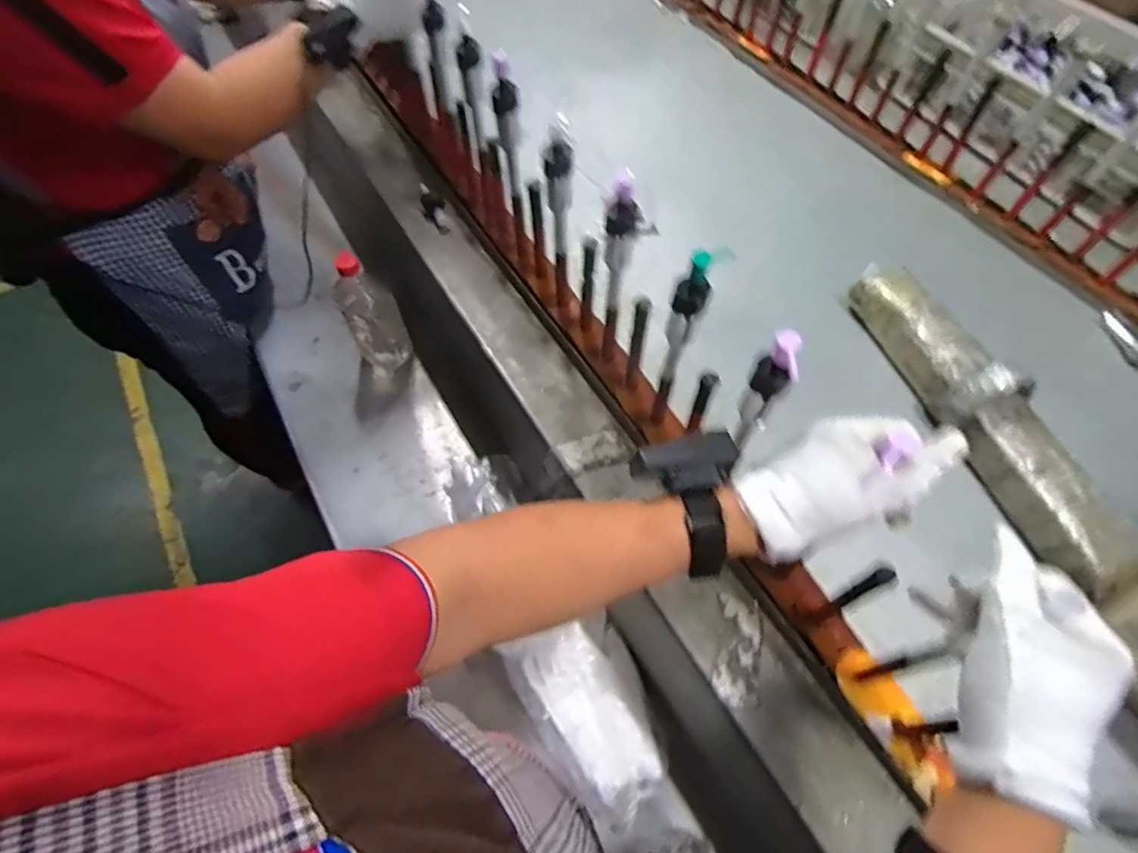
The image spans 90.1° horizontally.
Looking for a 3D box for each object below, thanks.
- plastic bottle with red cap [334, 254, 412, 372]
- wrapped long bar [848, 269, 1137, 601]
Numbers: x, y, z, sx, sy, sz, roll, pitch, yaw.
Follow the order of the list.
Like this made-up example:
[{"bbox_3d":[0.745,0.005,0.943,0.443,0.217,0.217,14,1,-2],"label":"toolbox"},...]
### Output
[{"bbox_3d":[-0.287,-0.165,0.812,0.070,0.201,0.077,-33,61,-16],"label":"plastic bottle with red cap"},{"bbox_3d":[0.461,-0.021,0.634,0.080,0.065,0.412,-15,57,-6],"label":"wrapped long bar"}]

